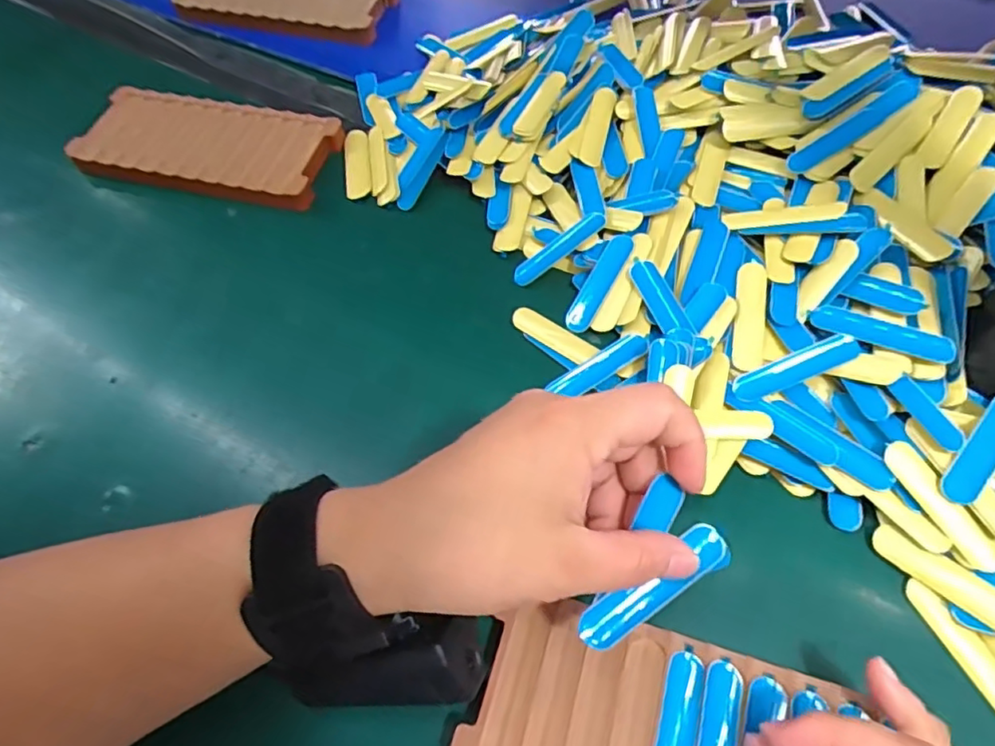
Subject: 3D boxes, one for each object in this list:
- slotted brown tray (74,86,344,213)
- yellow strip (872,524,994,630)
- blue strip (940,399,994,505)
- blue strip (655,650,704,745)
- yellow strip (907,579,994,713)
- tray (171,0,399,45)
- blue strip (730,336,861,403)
[{"bbox_3d":[-0.198,-0.156,0.414,0.176,0.018,0.084,15,61,12],"label":"slotted brown tray"},{"bbox_3d":[0.194,0.088,0.258,0.062,0.004,0.016,35,82,29],"label":"yellow strip"},{"bbox_3d":[0.218,0.033,0.269,0.015,0.008,0.061,39,69,23],"label":"blue strip"},{"bbox_3d":[0.067,0.137,0.226,0.014,0.004,0.061,14,61,12],"label":"blue strip"},{"bbox_3d":[0.194,0.115,0.249,0.013,0.005,0.060,-25,60,-11],"label":"yellow strip"},{"bbox_3d":[-0.174,-0.306,0.496,0.175,0.021,0.072,14,61,12],"label":"tray"},{"bbox_3d":[0.148,-0.002,0.300,0.062,0.006,0.015,-23,59,5],"label":"blue strip"}]

